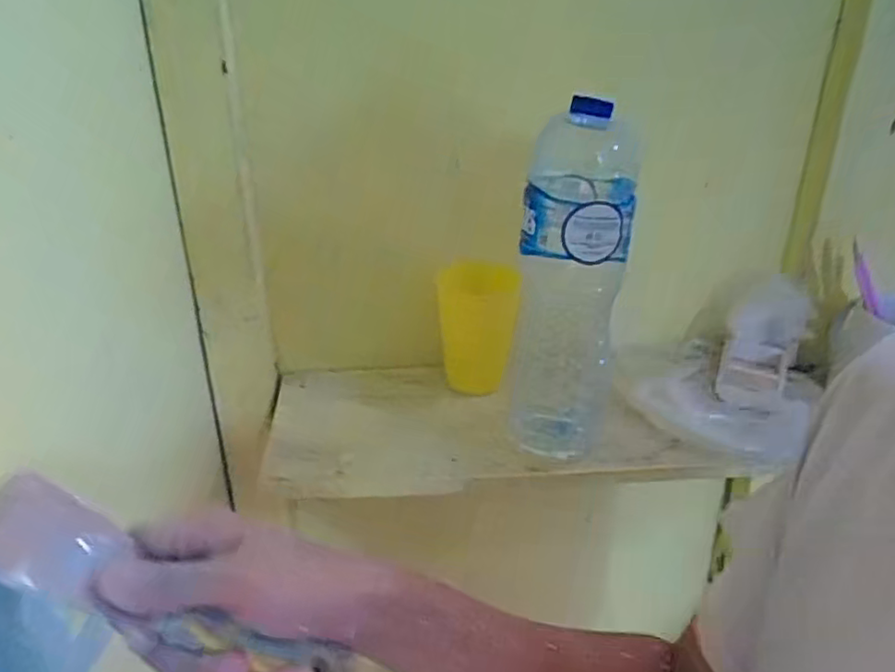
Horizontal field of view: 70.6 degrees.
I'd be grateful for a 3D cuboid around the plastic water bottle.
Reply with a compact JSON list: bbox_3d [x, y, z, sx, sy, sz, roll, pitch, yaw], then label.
[{"bbox_3d":[0.100,-0.039,0.511,0.079,0.273,0.087,7,26,15],"label":"plastic water bottle"}]

